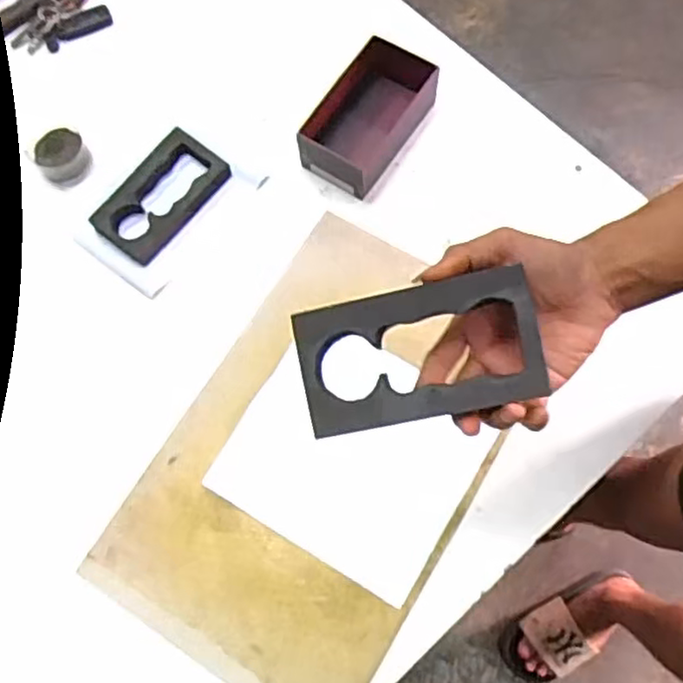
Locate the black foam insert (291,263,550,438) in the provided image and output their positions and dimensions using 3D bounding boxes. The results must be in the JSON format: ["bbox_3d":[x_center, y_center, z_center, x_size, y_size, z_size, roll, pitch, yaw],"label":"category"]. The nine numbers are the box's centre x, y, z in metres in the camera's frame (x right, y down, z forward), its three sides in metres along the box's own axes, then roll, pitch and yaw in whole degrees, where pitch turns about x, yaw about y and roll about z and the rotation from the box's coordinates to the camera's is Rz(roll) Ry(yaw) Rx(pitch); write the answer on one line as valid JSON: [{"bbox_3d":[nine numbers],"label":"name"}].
[{"bbox_3d":[0.045,0.006,0.416,0.142,0.012,0.079,-14,86,10],"label":"black foam insert"}]

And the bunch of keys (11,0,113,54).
[{"bbox_3d":[-0.348,-0.428,0.894,0.075,0.025,0.158,37,77,14],"label":"bunch of keys"}]

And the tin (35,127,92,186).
[{"bbox_3d":[-0.326,-0.216,0.794,0.057,0.029,0.056,-1,71,3],"label":"tin"}]

